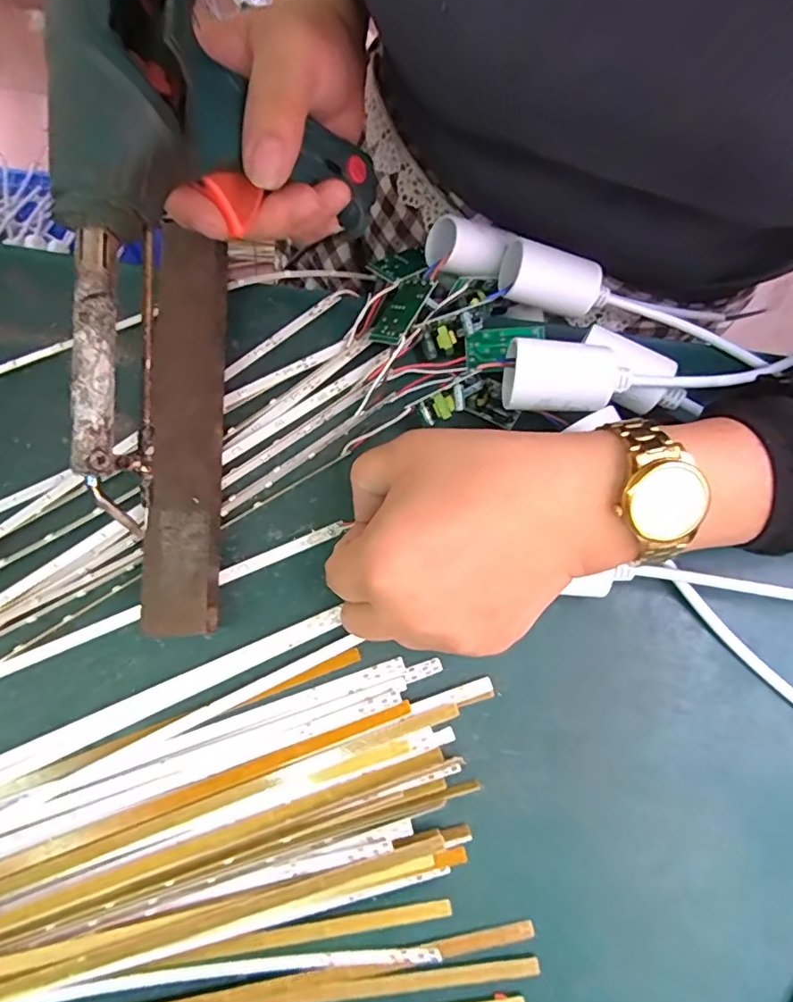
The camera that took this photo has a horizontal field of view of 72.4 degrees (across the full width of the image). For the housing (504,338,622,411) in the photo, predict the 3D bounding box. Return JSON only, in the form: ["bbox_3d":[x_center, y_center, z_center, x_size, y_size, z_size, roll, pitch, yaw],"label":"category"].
[{"bbox_3d":[0.071,-0.052,0.240,0.047,0.029,0.028,4,78,2],"label":"housing"}]

